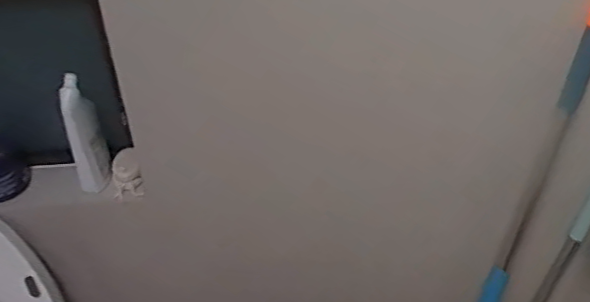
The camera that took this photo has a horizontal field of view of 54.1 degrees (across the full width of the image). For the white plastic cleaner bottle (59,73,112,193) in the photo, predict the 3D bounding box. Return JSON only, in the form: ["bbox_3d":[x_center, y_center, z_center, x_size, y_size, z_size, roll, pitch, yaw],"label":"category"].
[{"bbox_3d":[-0.380,-0.028,1.050,0.067,0.224,0.047,-18,41,-21],"label":"white plastic cleaner bottle"}]

